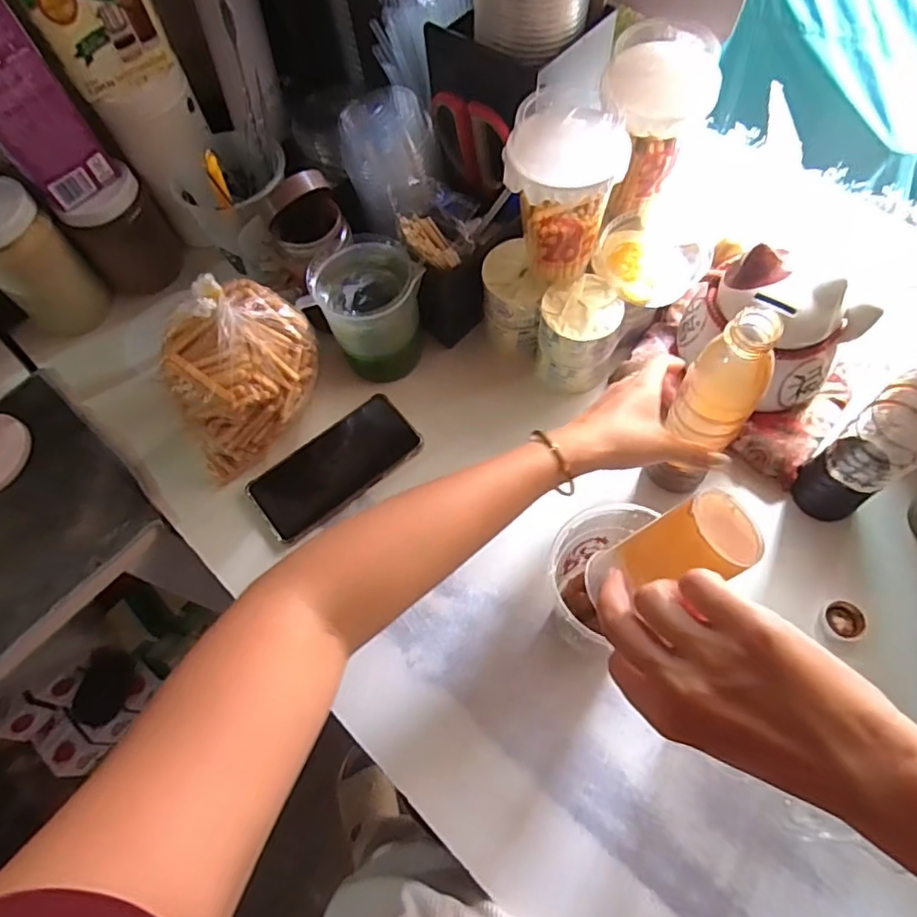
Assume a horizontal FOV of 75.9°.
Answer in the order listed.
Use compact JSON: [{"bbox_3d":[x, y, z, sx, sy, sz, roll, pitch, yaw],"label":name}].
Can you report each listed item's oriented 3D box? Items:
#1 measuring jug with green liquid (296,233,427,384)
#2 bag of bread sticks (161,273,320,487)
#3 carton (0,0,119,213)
[{"bbox_3d":[-0.085,-0.151,0.600,0.099,0.123,0.103,-2,65,5],"label":"measuring jug with green liquid"},{"bbox_3d":[-0.203,-0.080,0.546,0.148,0.161,0.106,-29,65,-9],"label":"bag of bread sticks"},{"bbox_3d":[-0.403,-0.331,0.523,0.079,0.190,0.060,-43,68,-14],"label":"carton"}]

